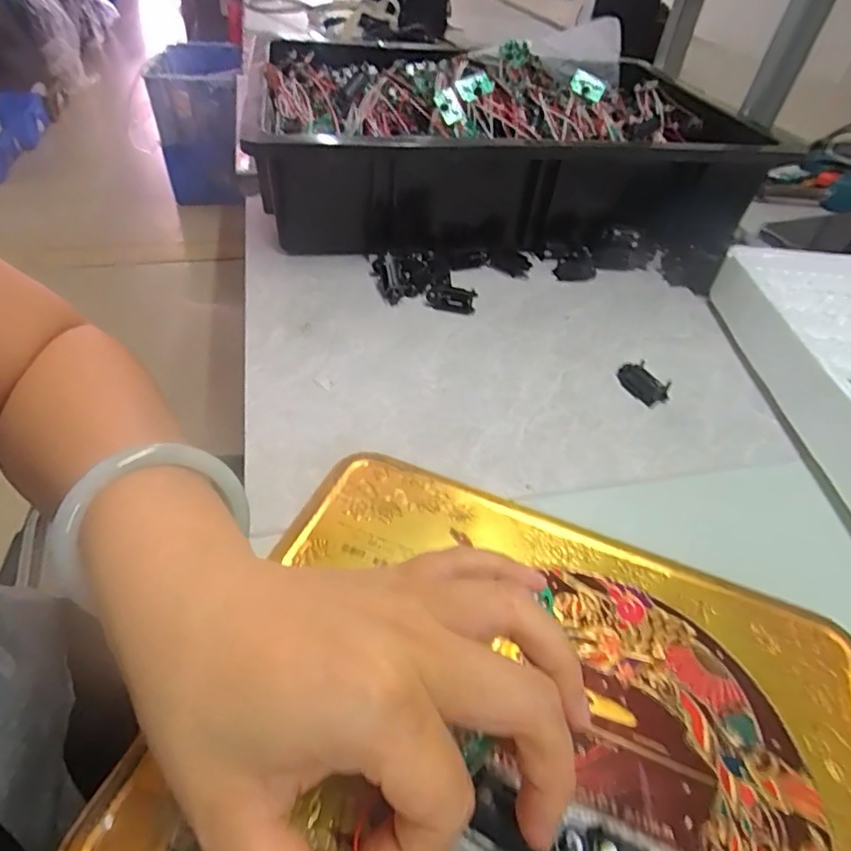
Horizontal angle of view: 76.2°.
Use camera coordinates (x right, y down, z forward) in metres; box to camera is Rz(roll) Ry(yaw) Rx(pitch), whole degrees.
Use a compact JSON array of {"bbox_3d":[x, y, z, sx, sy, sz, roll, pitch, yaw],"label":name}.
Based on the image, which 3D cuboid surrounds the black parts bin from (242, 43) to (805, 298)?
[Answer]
[{"bbox_3d":[0.070,-0.250,0.503,0.426,0.113,0.275,5,42,1],"label":"black parts bin"}]

